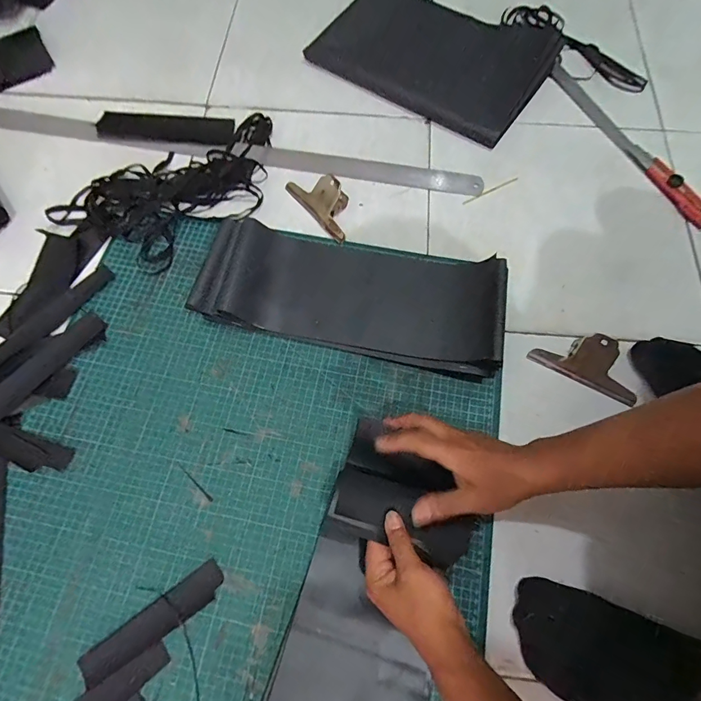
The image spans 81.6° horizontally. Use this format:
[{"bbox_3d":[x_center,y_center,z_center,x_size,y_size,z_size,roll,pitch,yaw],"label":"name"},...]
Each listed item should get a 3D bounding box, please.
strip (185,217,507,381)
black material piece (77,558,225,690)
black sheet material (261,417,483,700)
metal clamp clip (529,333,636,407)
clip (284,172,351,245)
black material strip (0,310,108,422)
[{"bbox_3d":[-0.005,-0.082,0.563,0.413,0.044,0.160,12,69,4],"label":"strip"},{"bbox_3d":[-0.213,0.295,0.440,0.164,0.004,0.036,-33,73,-12],"label":"black material piece"},{"bbox_3d":[0.029,0.261,0.434,0.171,0.060,0.345,14,73,5],"label":"black sheet material"},{"bbox_3d":[0.308,0.010,0.530,0.124,0.042,0.054,29,72,10],"label":"metal clamp clip"},{"bbox_3d":[-0.036,-0.238,0.623,0.065,0.043,0.135,-37,74,-13],"label":"clip"},{"bbox_3d":[-0.437,0.043,0.538,0.046,0.005,0.248,37,73,13],"label":"black material strip"}]

